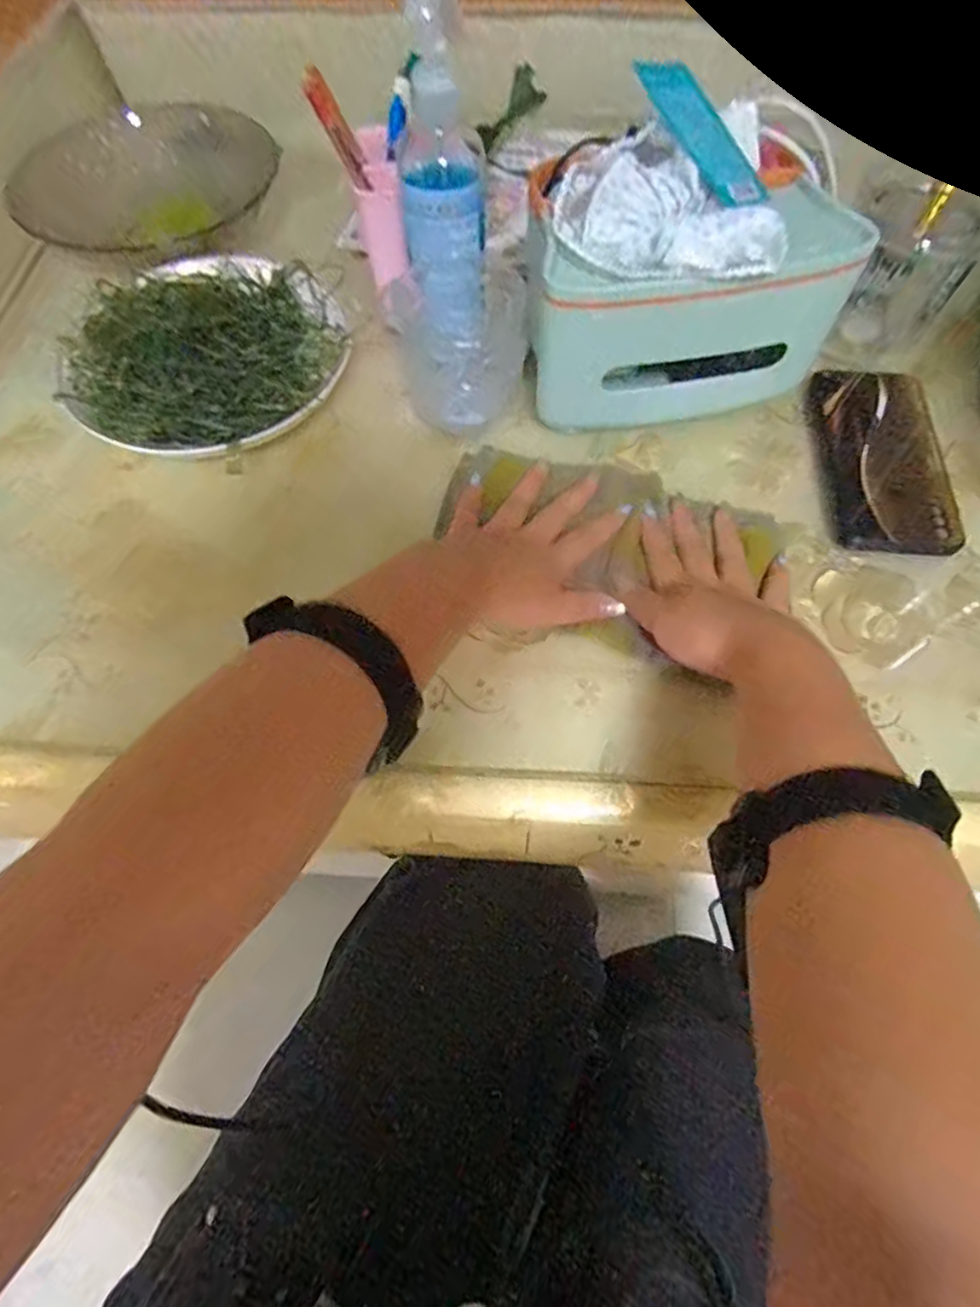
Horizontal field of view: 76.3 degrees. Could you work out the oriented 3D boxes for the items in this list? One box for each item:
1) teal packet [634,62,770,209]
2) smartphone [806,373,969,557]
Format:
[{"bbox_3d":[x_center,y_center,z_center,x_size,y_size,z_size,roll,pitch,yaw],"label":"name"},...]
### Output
[{"bbox_3d":[0.123,-0.304,0.365,0.039,0.011,0.103,-34,88,-16],"label":"teal packet"},{"bbox_3d":[0.272,-0.138,0.435,0.082,0.009,0.155,3,68,5],"label":"smartphone"}]

